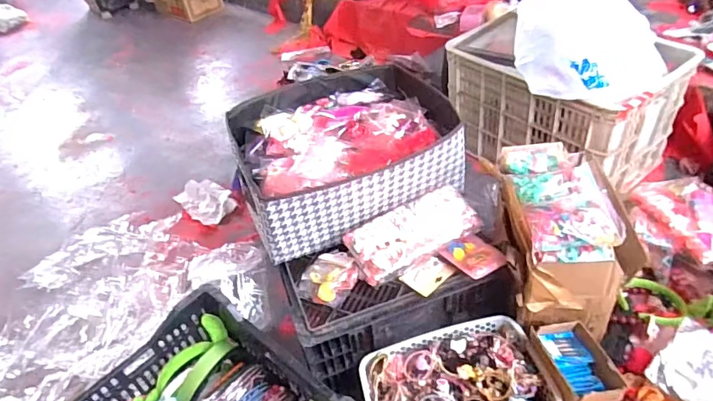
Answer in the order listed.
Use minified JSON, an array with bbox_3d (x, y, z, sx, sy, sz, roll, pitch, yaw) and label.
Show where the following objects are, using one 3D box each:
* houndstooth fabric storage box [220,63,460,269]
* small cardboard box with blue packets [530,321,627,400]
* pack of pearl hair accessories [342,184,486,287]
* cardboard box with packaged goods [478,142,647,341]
[{"bbox_3d":[-0.025,-0.105,0.991,0.403,0.151,0.360,-19,42,-13],"label":"houndstooth fabric storage box"},{"bbox_3d":[0.353,0.281,0.796,0.109,0.090,0.138,-11,41,-3],"label":"small cardboard box with blue packets"},{"bbox_3d":[0.098,0.056,0.866,0.237,0.068,0.106,-24,43,-18],"label":"pack of pearl hair accessories"},{"bbox_3d":[0.356,0.037,0.884,0.188,0.179,0.324,-5,41,3],"label":"cardboard box with packaged goods"}]

